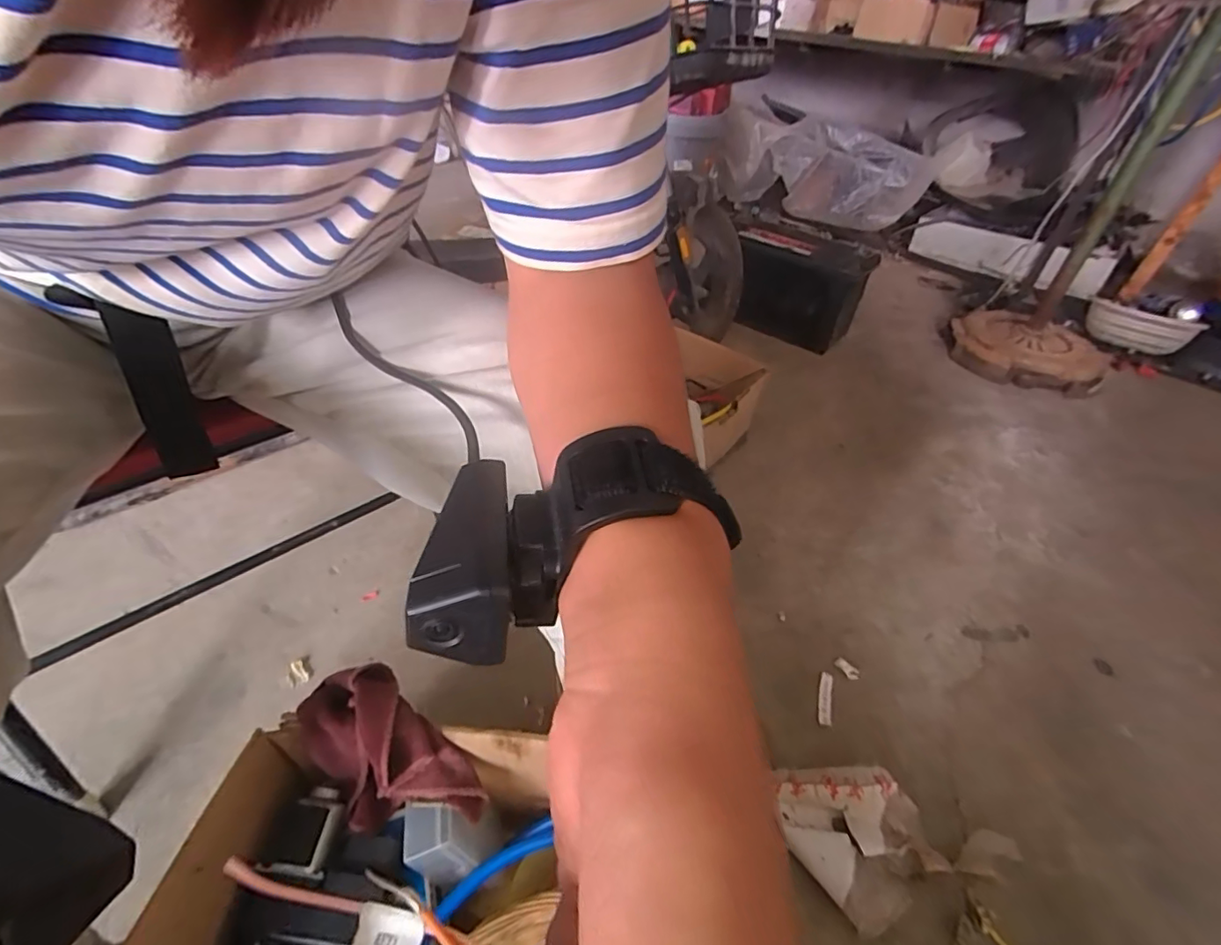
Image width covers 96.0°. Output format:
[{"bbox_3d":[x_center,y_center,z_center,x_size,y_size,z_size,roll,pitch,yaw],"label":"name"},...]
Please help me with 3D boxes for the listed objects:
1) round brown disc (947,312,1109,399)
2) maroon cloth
[{"bbox_3d":[1.054,-0.317,1.393,0.363,0.080,0.340,3,41,-3],"label":"round brown disc"},{"bbox_3d":[-0.185,0.231,0.450,0.163,0.077,0.080,29,46,26],"label":"maroon cloth"}]

